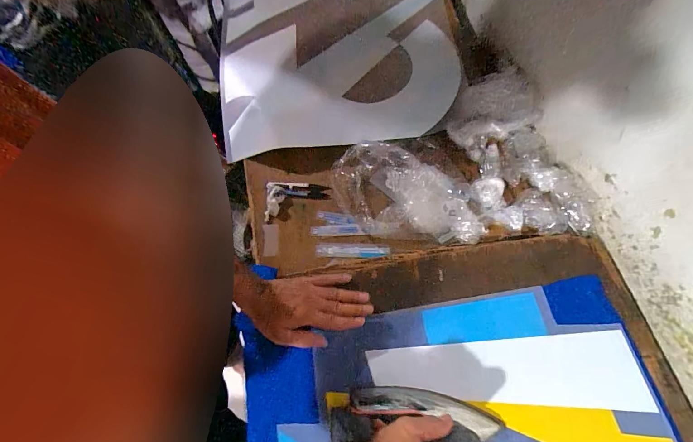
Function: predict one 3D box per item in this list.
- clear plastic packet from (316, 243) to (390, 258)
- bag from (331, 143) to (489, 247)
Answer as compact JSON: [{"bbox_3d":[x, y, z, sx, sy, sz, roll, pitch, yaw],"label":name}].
[{"bbox_3d":[0.011,0.053,0.580,0.131,0.013,0.029,2,65,4],"label":"clear plastic packet"},{"bbox_3d":[0.109,-0.058,0.583,0.282,0.054,0.158,7,66,6],"label":"bag"}]

